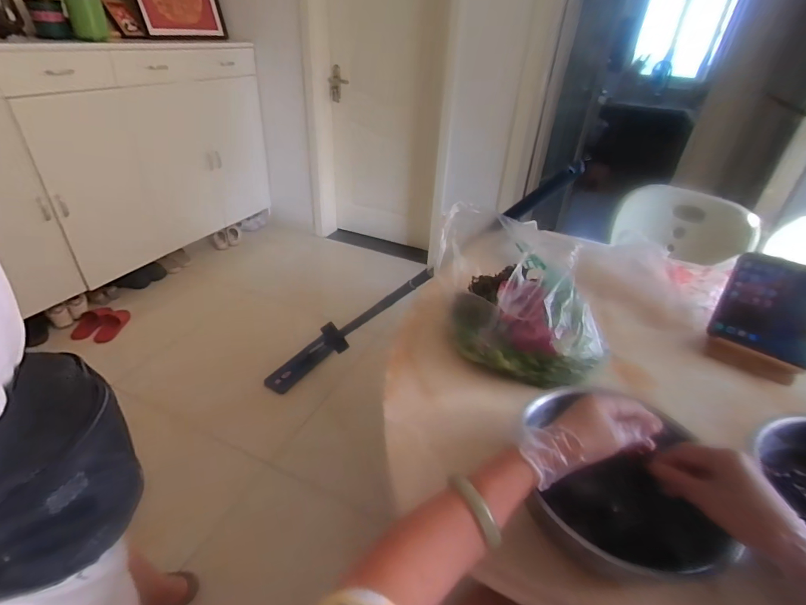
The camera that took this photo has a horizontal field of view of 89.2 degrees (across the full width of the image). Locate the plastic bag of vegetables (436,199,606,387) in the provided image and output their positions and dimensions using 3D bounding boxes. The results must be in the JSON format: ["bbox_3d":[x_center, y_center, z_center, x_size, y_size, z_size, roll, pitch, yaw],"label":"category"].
[{"bbox_3d":[0.191,-0.021,0.676,0.221,0.162,0.289,-8,36,-17],"label":"plastic bag of vegetables"}]

